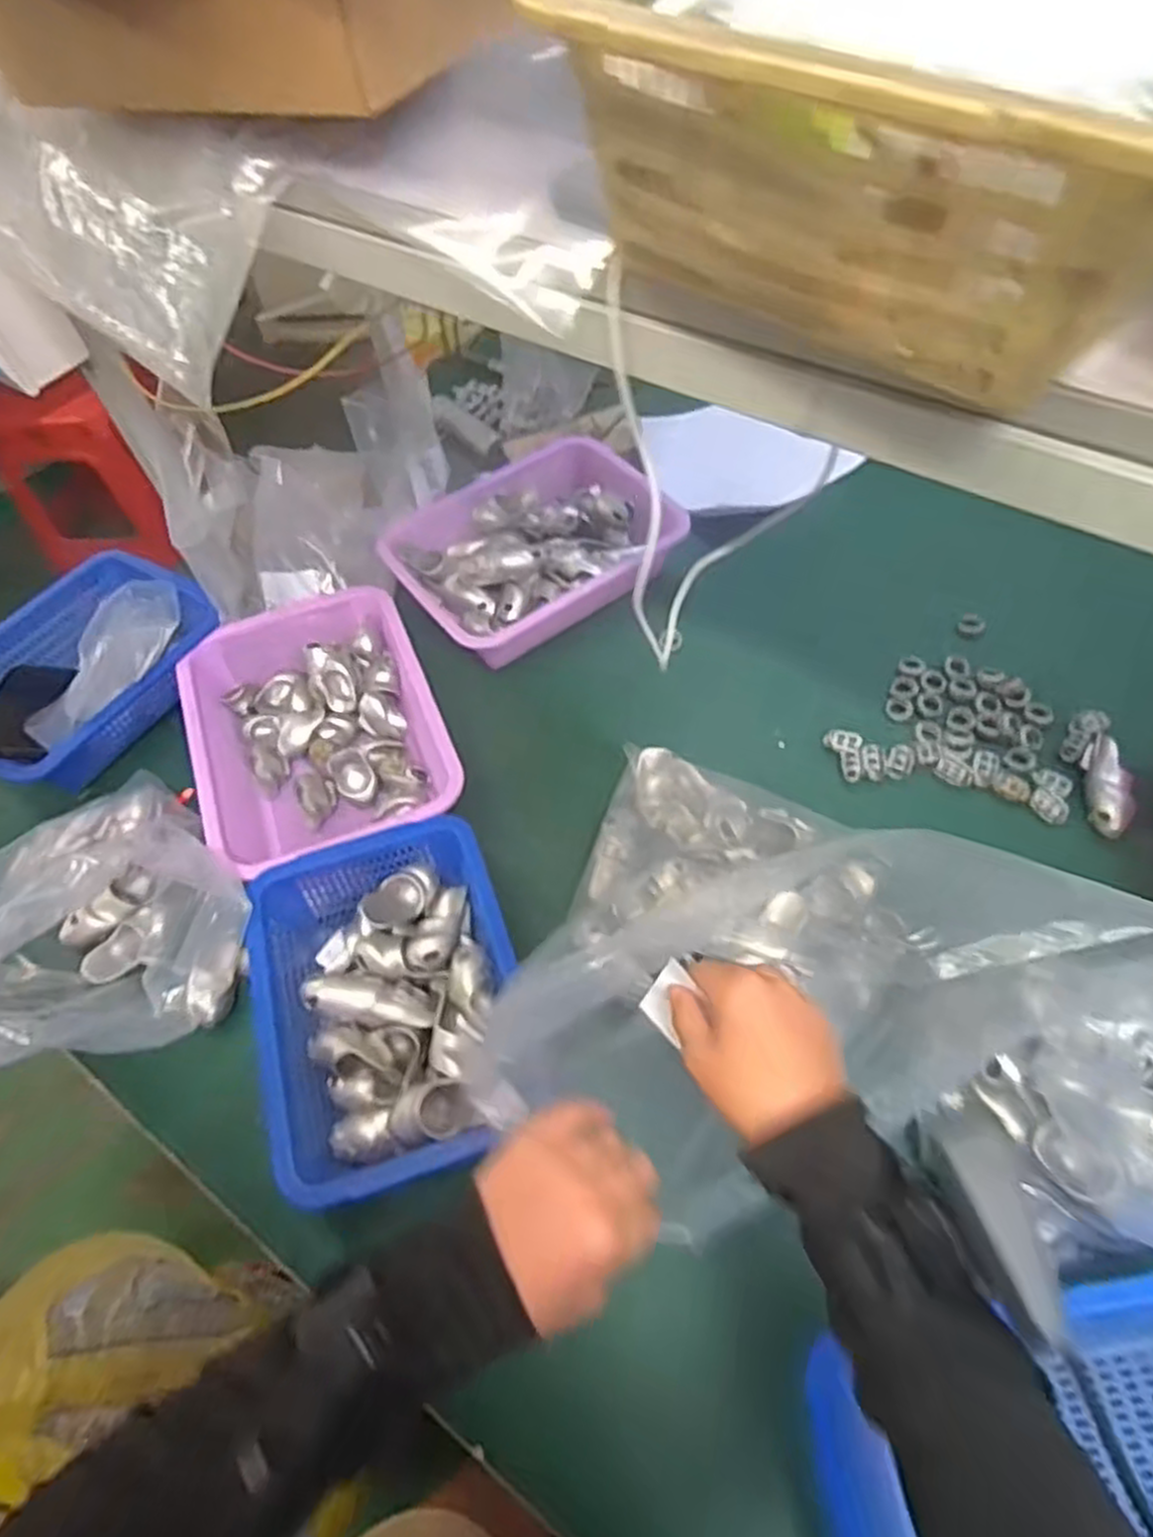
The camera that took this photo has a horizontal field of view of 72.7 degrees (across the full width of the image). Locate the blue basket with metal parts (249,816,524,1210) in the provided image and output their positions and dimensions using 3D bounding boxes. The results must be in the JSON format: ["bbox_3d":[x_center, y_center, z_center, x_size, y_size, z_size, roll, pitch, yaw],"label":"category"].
[{"bbox_3d":[-0.142,0.180,0.613,0.186,0.077,0.263,-17,58,-6],"label":"blue basket with metal parts"}]

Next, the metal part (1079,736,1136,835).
[{"bbox_3d":[0.496,0.015,0.728,0.033,0.028,0.100,8,59,9],"label":"metal part"}]

